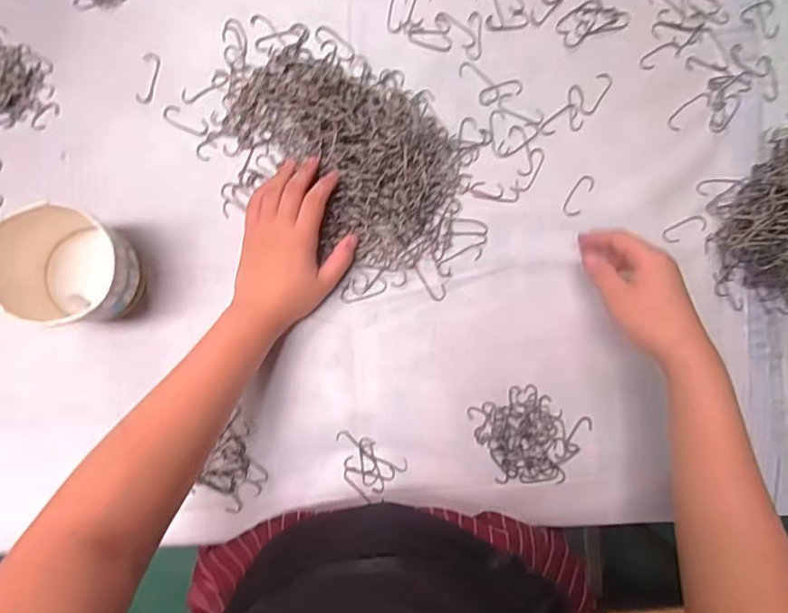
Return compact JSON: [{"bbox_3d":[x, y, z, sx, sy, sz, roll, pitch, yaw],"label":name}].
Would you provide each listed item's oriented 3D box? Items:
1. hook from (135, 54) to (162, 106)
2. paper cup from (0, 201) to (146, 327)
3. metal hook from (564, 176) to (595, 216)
[{"bbox_3d":[-0.218,-0.203,0.465,0.014,0.004,0.047,11,86,-2],"label":"hook"},{"bbox_3d":[-0.252,-0.029,0.413,0.089,0.071,0.082,0,86,-3],"label":"paper cup"},{"bbox_3d":[0.169,-0.101,0.475,0.016,0.004,0.042,29,85,0],"label":"metal hook"}]

